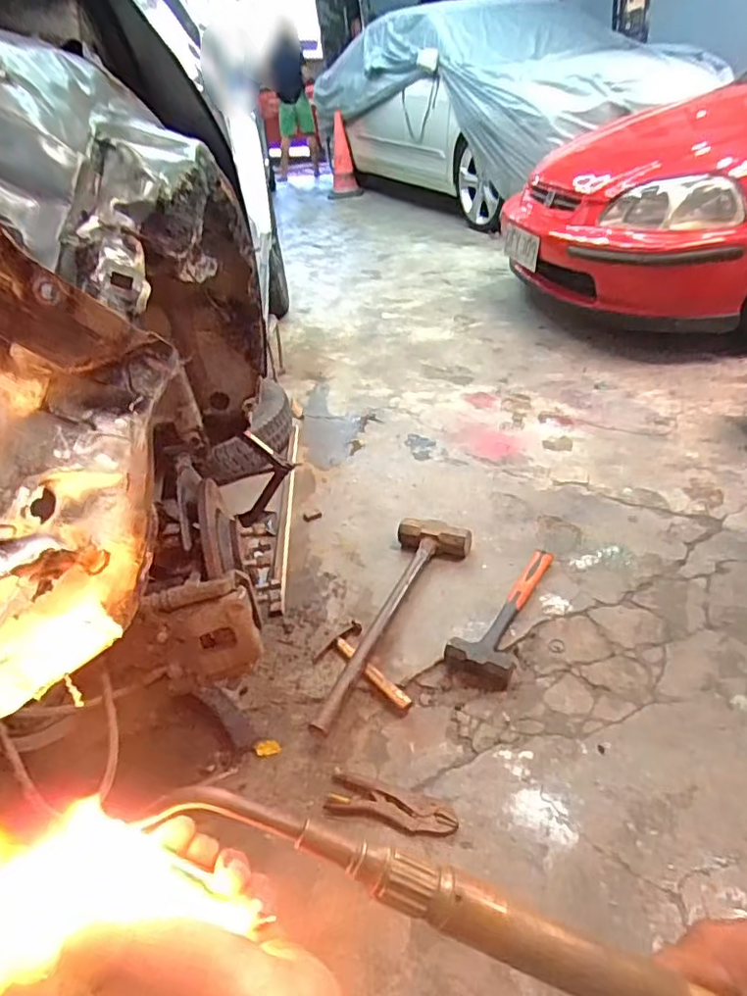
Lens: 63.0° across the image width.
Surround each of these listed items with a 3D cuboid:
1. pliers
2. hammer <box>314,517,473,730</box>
[{"bbox_3d":[0.027,0.478,0.957,0.207,0.025,0.074,2,33,18],"label":"pliers"},{"bbox_3d":[0.060,0.249,1.287,0.177,0.073,0.601,4,34,21],"label":"hammer"}]

